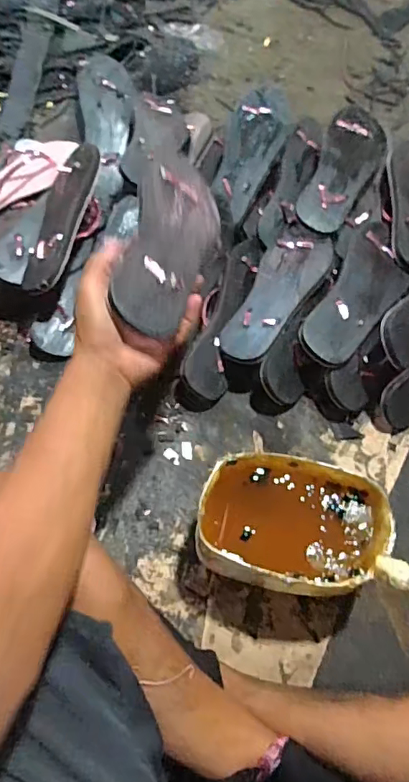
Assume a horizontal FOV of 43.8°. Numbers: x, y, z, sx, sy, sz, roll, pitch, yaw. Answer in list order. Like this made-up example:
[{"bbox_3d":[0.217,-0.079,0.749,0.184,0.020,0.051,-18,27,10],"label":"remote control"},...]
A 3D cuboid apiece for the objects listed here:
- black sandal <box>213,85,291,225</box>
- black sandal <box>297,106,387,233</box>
[{"bbox_3d":[0.071,-0.361,0.774,0.095,0.042,0.222,14,81,3],"label":"black sandal"},{"bbox_3d":[0.212,-0.337,0.759,0.089,0.029,0.248,21,65,7],"label":"black sandal"}]

